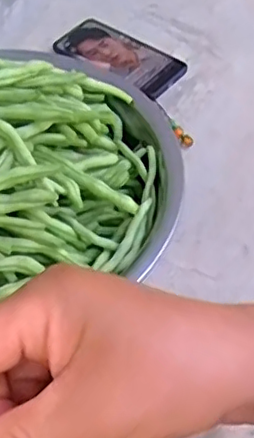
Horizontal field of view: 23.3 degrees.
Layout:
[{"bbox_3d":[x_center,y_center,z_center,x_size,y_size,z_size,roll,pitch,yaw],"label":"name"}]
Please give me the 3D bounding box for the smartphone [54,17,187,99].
[{"bbox_3d":[-0.008,-0.206,0.776,0.158,0.009,0.080,32,57,19],"label":"smartphone"}]

